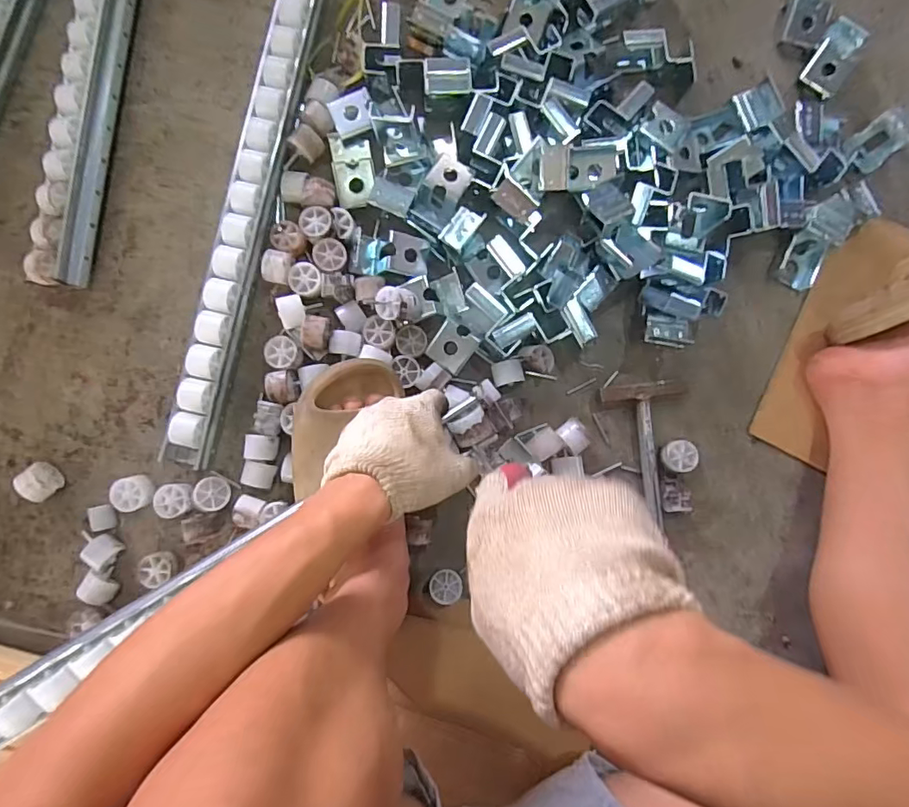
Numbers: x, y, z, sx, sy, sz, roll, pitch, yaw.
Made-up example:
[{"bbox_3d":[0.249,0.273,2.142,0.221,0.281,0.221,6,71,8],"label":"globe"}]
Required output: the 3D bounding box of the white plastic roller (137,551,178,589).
[{"bbox_3d":[-0.306,0.171,0.546,0.032,0.029,0.033,0,85,-3],"label":"white plastic roller"}]

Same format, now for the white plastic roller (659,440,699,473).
[{"bbox_3d":[0.249,0.059,0.585,0.034,0.024,0.035,2,85,-3],"label":"white plastic roller"}]

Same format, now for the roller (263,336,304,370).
[{"bbox_3d":[-0.185,-0.054,0.571,0.037,0.025,0.034,0,85,-3],"label":"roller"}]

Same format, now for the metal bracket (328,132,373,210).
[{"bbox_3d":[-0.112,-0.261,0.584,0.043,0.024,0.082,-10,86,-4],"label":"metal bracket"}]

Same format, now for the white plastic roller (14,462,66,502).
[{"bbox_3d":[-0.426,0.082,0.541,0.029,0.038,0.033,32,84,0],"label":"white plastic roller"}]

